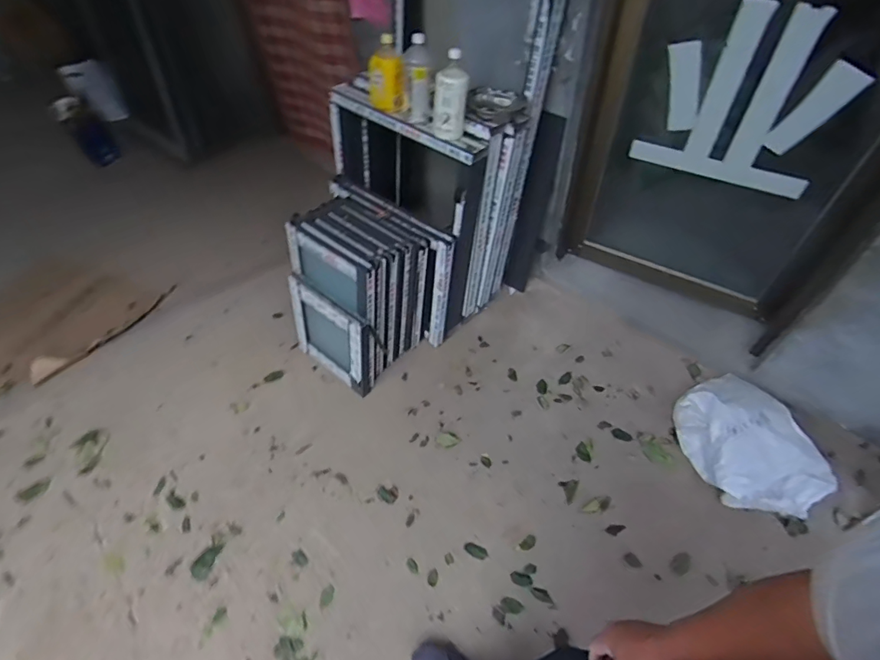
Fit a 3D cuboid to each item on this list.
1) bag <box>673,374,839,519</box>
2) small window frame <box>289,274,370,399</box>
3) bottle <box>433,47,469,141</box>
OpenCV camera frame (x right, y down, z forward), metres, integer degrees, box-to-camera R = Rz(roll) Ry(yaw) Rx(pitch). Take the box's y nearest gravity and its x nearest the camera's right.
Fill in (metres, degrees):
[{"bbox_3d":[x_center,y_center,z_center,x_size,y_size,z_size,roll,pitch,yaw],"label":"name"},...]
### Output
[{"bbox_3d":[0.992,0.366,1.507,0.339,0.188,0.459,-16,53,-9],"label":"bag"},{"bbox_3d":[-0.403,0.018,1.665,0.377,0.375,0.047,33,46,22],"label":"small window frame"},{"bbox_3d":[0.028,-0.662,1.303,0.098,0.218,0.093,-1,52,2],"label":"bottle"}]

